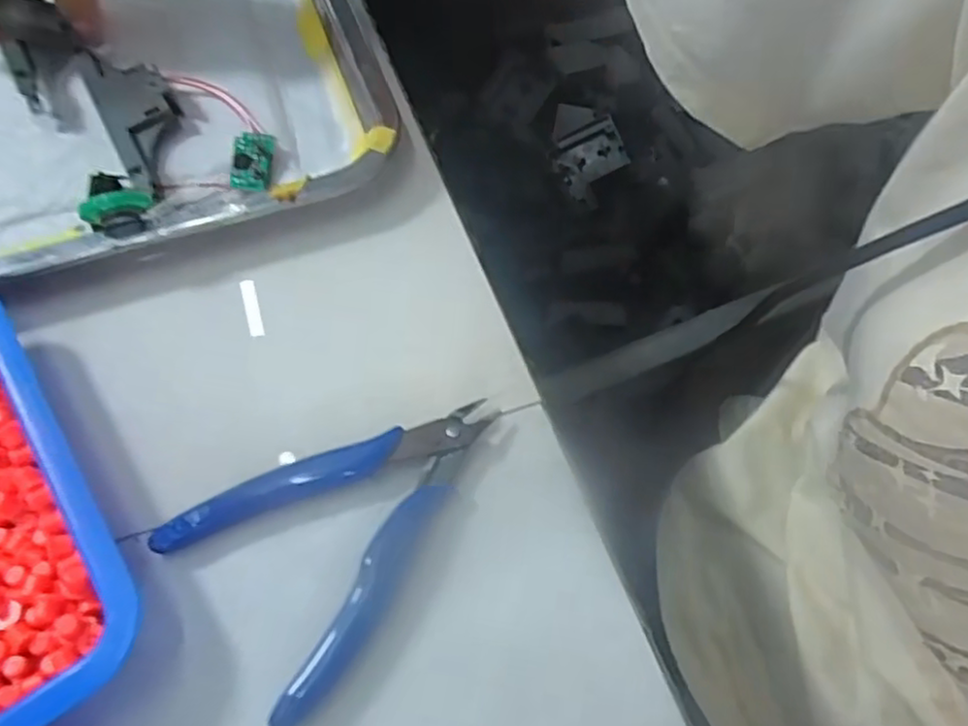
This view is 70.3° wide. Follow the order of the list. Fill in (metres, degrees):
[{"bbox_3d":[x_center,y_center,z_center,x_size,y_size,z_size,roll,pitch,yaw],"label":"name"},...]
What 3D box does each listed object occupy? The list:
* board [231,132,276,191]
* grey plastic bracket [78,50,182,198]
[{"bbox_3d":[-0.110,-0.095,0.323,0.018,0.004,0.029,8,78,-5],"label":"board"},{"bbox_3d":[-0.169,-0.122,0.338,0.034,0.012,0.111,-27,63,-15],"label":"grey plastic bracket"}]

